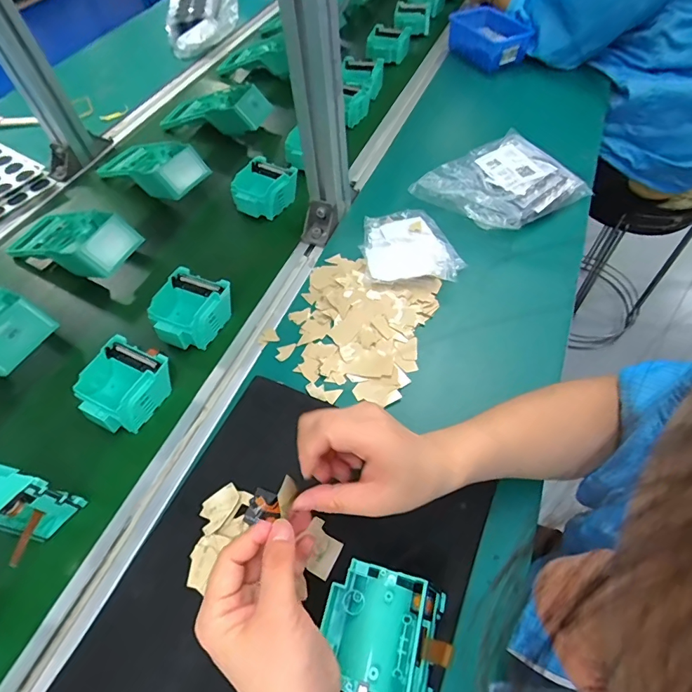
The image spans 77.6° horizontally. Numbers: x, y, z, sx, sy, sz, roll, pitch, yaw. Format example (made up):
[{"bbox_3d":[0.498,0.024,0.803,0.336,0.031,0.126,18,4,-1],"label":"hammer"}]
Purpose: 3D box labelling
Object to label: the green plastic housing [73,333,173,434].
[{"bbox_3d":[-0.228,0.044,0.446,0.078,0.049,0.087,25,62,19],"label":"green plastic housing"}]

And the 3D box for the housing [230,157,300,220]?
[{"bbox_3d":[-0.118,-0.222,0.609,0.075,0.036,0.081,24,63,20],"label":"housing"}]

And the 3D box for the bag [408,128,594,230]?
[{"bbox_3d":[0.203,-0.215,0.571,0.189,0.034,0.137,-29,59,-12],"label":"bag"}]

